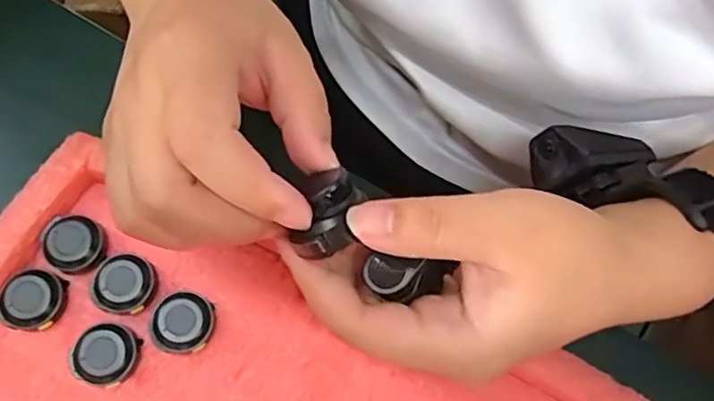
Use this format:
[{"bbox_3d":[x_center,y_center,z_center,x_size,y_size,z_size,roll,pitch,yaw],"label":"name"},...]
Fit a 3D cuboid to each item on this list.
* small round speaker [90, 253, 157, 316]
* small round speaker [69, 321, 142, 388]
[{"bbox_3d":[-0.117,0.042,0.301,0.028,0.010,0.028,0,73,-1],"label":"small round speaker"},{"bbox_3d":[-0.120,0.074,0.291,0.030,0.010,0.029,0,73,-1],"label":"small round speaker"}]

